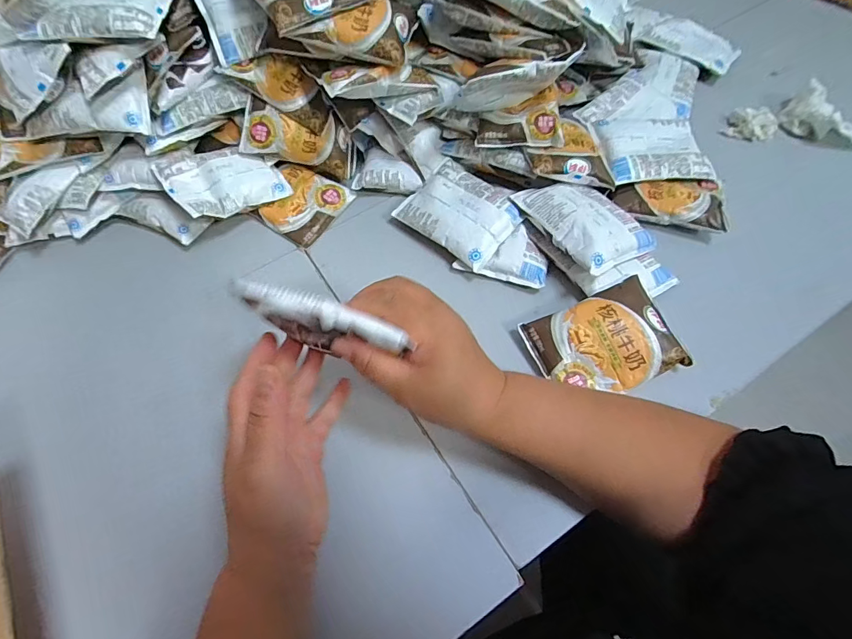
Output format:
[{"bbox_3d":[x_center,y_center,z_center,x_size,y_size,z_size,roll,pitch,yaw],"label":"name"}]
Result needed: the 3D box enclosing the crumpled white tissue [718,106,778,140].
[{"bbox_3d":[0.412,-0.246,0.542,0.055,0.017,0.052,34,68,20],"label":"crumpled white tissue"}]

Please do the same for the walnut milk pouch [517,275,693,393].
[{"bbox_3d":[0.165,0.020,0.396,0.122,0.026,0.091,-20,61,-7],"label":"walnut milk pouch"}]

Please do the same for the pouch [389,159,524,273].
[{"bbox_3d":[0.039,-0.124,0.477,0.125,0.018,0.096,39,82,25],"label":"pouch"}]

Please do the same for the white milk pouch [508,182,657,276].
[{"bbox_3d":[0.163,-0.106,0.439,0.085,0.021,0.119,-30,63,-12],"label":"white milk pouch"}]

